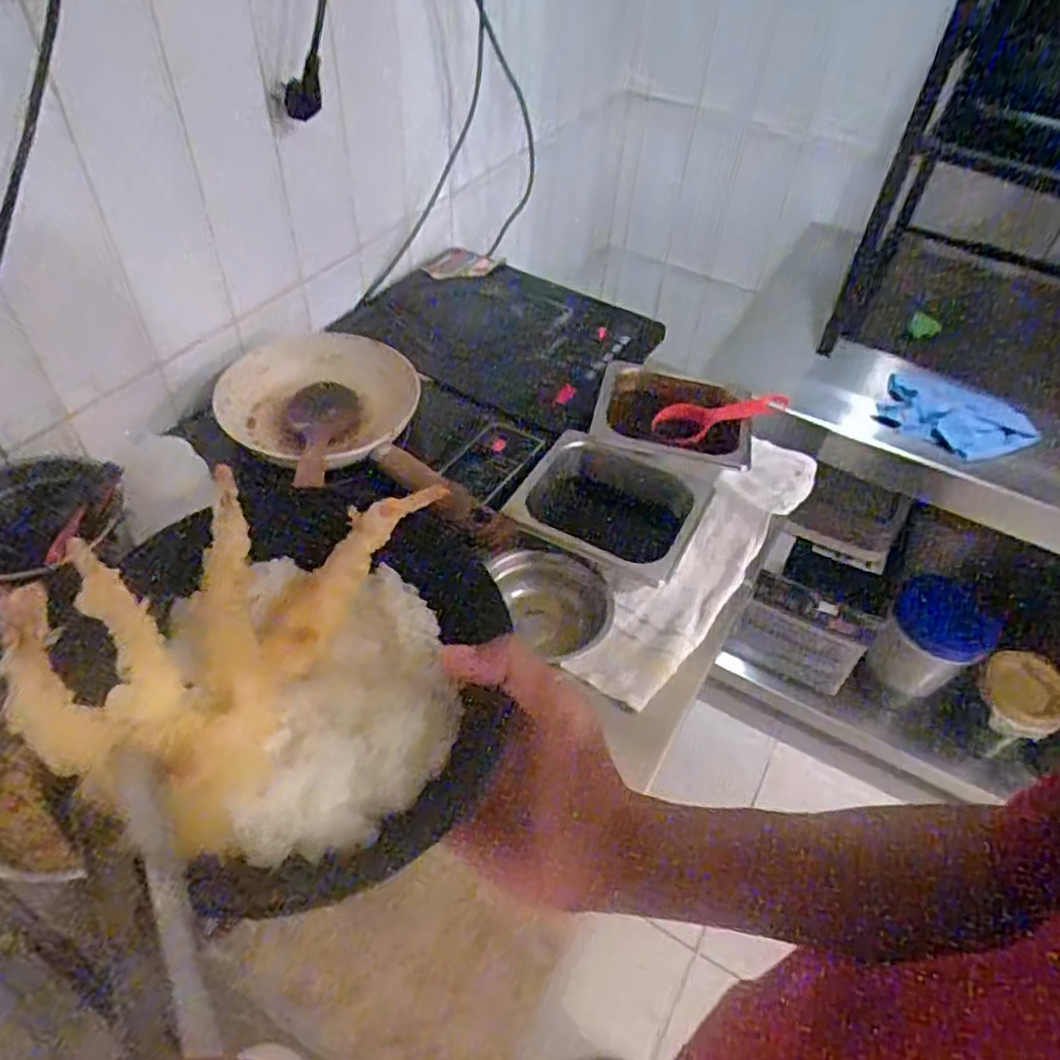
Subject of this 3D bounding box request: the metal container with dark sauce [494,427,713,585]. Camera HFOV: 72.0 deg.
[{"bbox_3d":[0.082,-0.010,0.743,0.178,0.095,0.164,18,49,10],"label":"metal container with dark sauce"}]

